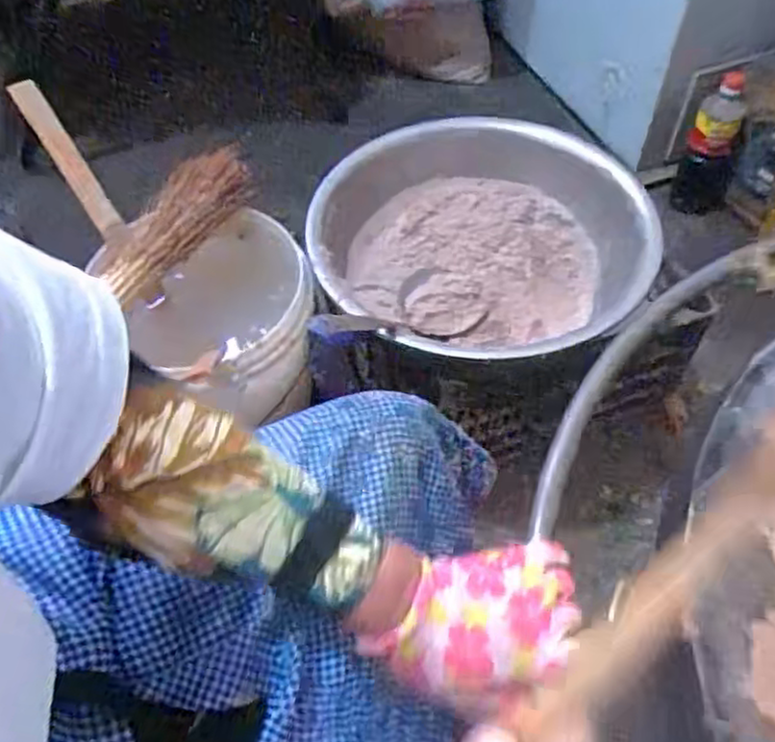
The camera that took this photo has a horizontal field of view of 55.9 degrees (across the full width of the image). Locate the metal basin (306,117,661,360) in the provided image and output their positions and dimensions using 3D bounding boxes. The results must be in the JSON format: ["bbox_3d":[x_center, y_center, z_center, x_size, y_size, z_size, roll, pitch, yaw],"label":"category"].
[{"bbox_3d":[0.111,-0.151,0.935,0.376,0.127,0.413,-1,53,1],"label":"metal basin"}]

